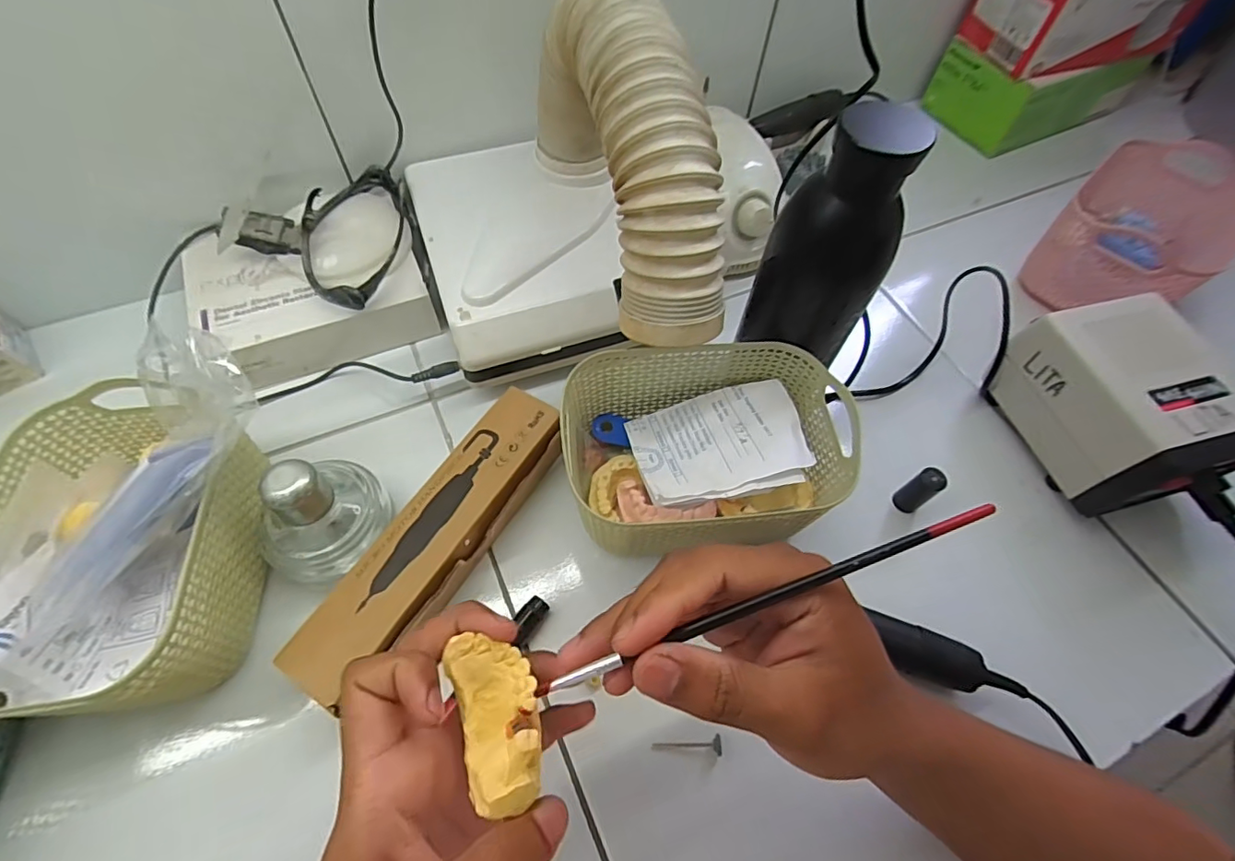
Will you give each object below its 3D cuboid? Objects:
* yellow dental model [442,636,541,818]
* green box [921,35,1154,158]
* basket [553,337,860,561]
[{"bbox_3d":[-0.047,0.113,0.215,0.030,0.017,0.063,-19,51,-13],"label":"yellow dental model"},{"bbox_3d":[0.483,-0.404,0.626,0.234,0.069,0.122,-25,64,-16],"label":"green box"},{"bbox_3d":[0.055,0.016,0.353,0.170,0.073,0.129,-7,60,-7],"label":"basket"}]

